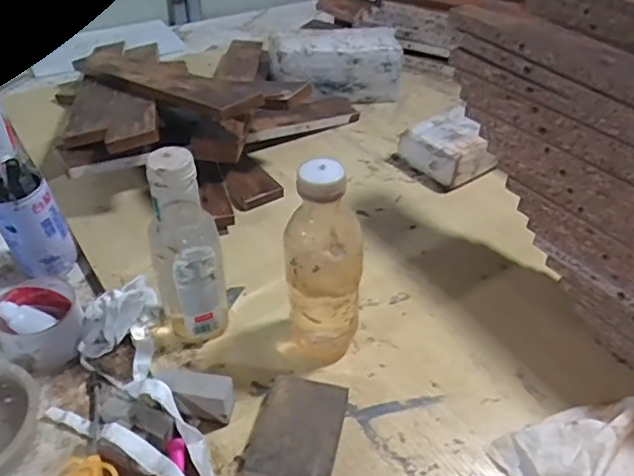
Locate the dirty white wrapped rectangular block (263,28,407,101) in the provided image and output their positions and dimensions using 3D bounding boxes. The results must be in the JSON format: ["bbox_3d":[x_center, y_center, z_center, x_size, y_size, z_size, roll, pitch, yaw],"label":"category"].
[{"bbox_3d":[0.029,-0.301,1.007,0.226,0.104,0.108,0,40,-2],"label":"dirty white wrapped rectangular block"}]

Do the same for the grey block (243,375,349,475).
[{"bbox_3d":[-0.017,0.172,0.500,0.071,0.030,0.105,9,40,9],"label":"grey block"}]

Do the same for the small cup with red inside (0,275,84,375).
[{"bbox_3d":[-0.284,0.089,0.597,0.082,0.047,0.088,1,40,-1],"label":"small cup with red inside"}]

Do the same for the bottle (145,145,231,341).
[{"bbox_3d":[-0.121,0.017,0.546,0.062,0.204,0.049,-13,42,-16],"label":"bottle"}]

